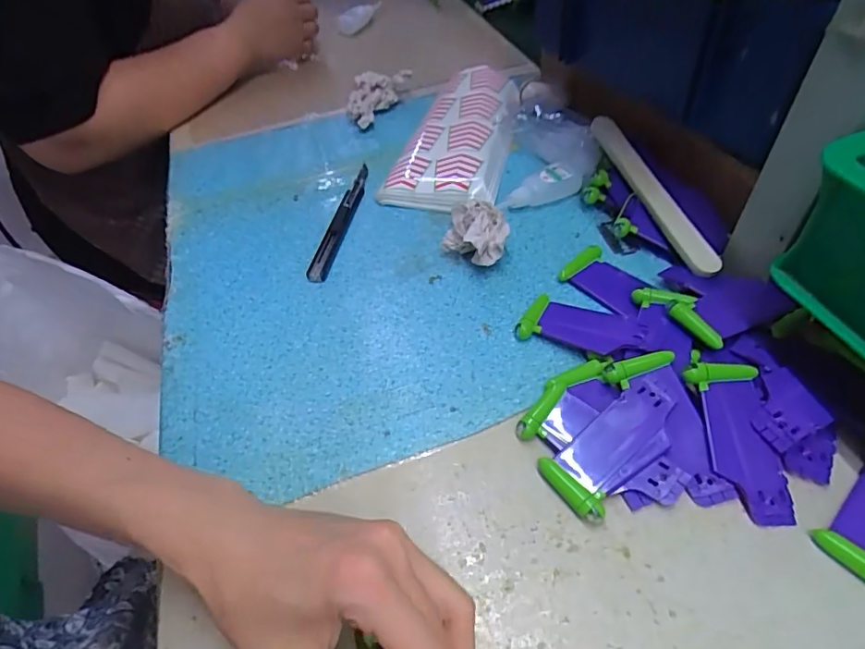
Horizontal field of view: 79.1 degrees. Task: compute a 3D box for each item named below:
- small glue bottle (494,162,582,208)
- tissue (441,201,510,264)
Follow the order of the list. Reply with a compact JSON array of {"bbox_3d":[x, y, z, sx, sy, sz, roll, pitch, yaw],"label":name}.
[{"bbox_3d":[0.095,-0.121,0.463,0.082,0.023,0.022,-24,50,-14],"label":"small glue bottle"},{"bbox_3d":[0.037,-0.072,0.413,0.050,0.045,0.048,-25,51,-15],"label":"tissue"}]

